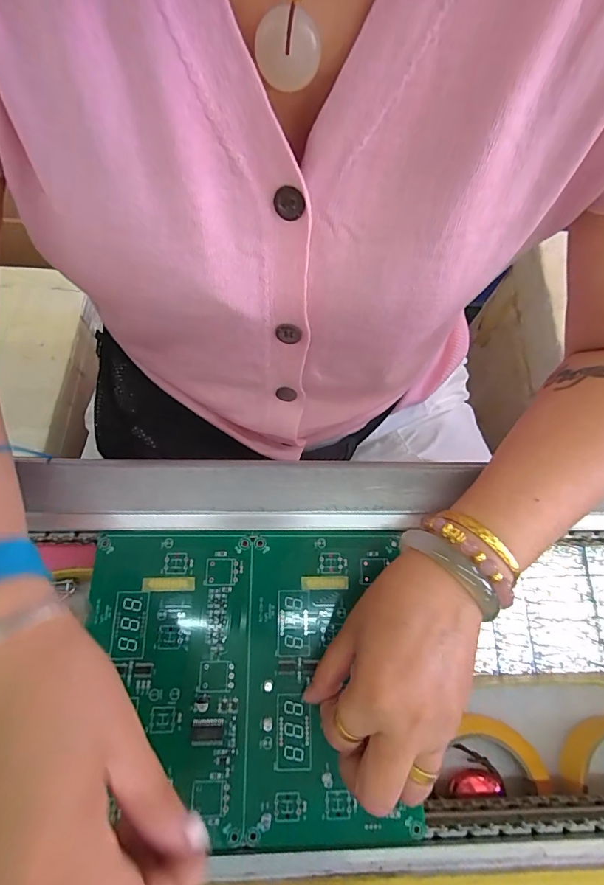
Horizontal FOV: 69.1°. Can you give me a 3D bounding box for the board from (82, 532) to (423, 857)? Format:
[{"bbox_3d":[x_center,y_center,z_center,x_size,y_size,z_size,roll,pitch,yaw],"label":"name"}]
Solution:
[{"bbox_3d":[-0.036,0.141,0.267,0.189,0.006,0.168,0,70,-2],"label":"board"}]

